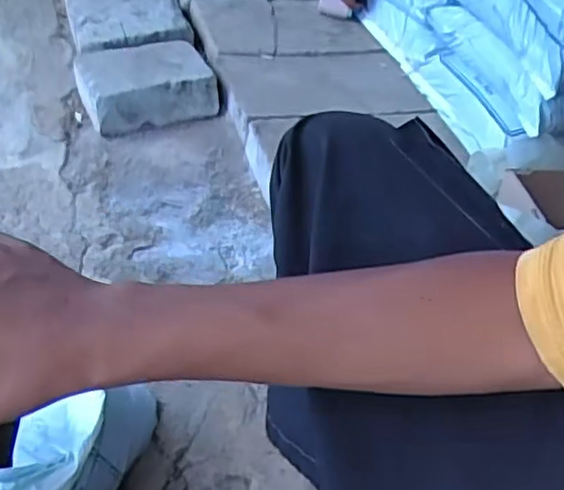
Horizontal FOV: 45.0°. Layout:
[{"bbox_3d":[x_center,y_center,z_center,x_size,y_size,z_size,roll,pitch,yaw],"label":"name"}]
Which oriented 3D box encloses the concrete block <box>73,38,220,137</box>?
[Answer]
[{"bbox_3d":[-0.210,-0.252,1.059,0.195,0.066,0.139,-16,49,-21],"label":"concrete block"}]

